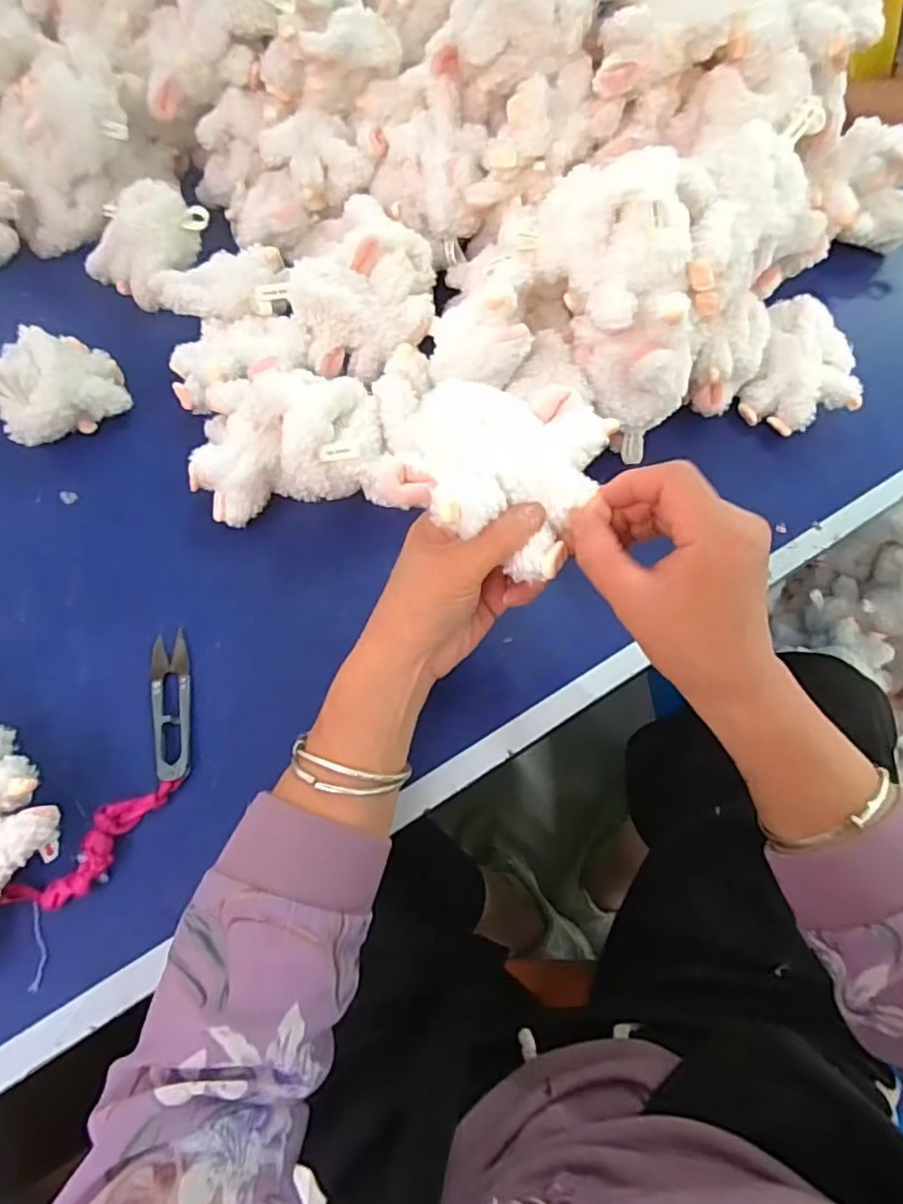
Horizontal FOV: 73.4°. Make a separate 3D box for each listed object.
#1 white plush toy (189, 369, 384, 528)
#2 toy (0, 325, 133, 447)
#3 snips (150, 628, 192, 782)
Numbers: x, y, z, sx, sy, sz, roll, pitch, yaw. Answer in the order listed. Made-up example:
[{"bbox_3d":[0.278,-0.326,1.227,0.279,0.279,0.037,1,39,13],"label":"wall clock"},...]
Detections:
[{"bbox_3d":[-0.121,-0.119,0.458,0.148,0.079,0.096,-4,63,-5],"label":"white plush toy"},{"bbox_3d":[-0.325,-0.181,0.485,0.082,0.058,0.103,41,68,16],"label":"toy"},{"bbox_3d":[-0.186,0.067,0.399,0.025,0.006,0.102,-10,64,-8],"label":"snips"}]

